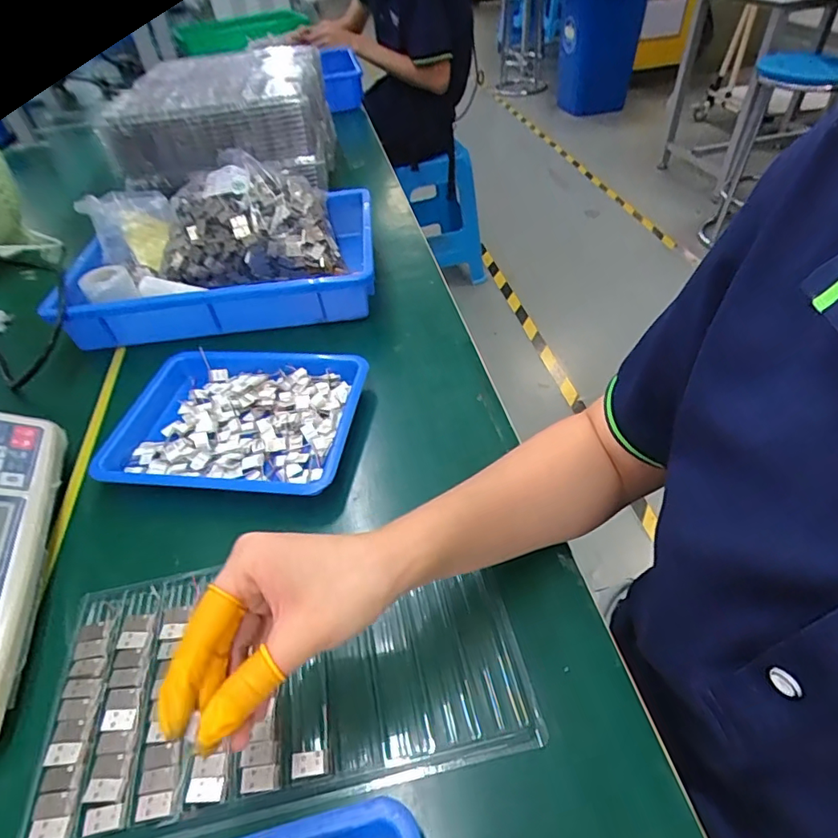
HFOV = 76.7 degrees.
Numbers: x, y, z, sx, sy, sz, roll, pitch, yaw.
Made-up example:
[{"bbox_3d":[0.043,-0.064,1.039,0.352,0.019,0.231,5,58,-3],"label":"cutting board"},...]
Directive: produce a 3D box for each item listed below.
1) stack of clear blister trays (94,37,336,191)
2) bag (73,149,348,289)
[{"bbox_3d":[-0.306,-0.504,0.875,0.301,0.119,0.351,-4,44,0],"label":"stack of clear blister trays"},{"bbox_3d":[-0.259,-0.245,0.679,0.296,0.120,0.164,-10,44,-6],"label":"bag"}]

